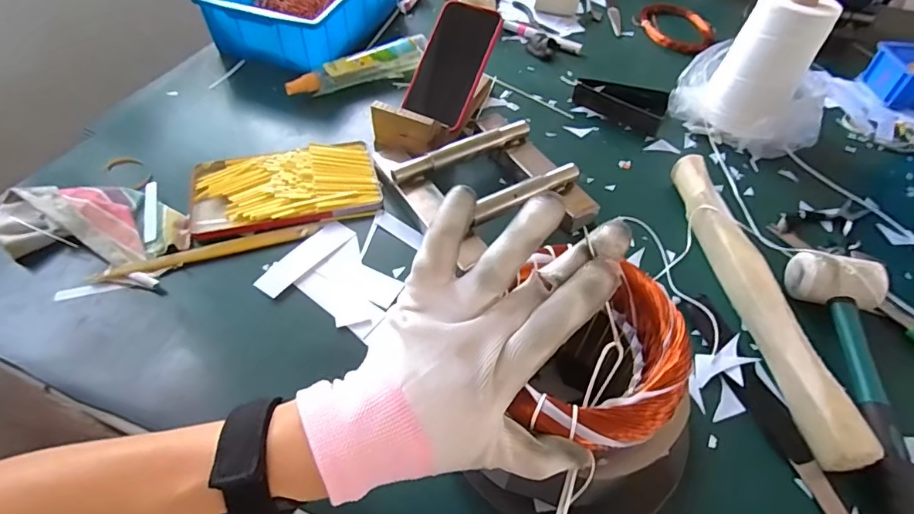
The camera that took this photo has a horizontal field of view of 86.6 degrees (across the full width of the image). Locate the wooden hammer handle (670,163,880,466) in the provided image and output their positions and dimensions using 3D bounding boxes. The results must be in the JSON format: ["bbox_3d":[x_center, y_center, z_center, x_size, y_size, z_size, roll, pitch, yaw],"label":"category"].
[{"bbox_3d":[0.281,0.024,0.468,0.032,0.037,0.337,-1,51,-4],"label":"wooden hammer handle"}]

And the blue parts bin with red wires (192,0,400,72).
[{"bbox_3d":[-0.234,-0.406,0.759,0.211,0.076,0.292,14,51,9],"label":"blue parts bin with red wires"}]

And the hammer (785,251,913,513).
[{"bbox_3d":[0.348,0.113,0.392,0.067,0.046,0.282,6,51,2],"label":"hammer"}]

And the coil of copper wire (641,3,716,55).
[{"bbox_3d":[0.374,-0.392,0.829,0.128,0.036,0.099,24,53,16],"label":"coil of copper wire"}]

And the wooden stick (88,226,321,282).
[{"bbox_3d":[-0.248,-0.006,0.495,0.211,0.005,0.017,-16,53,-16],"label":"wooden stick"}]

